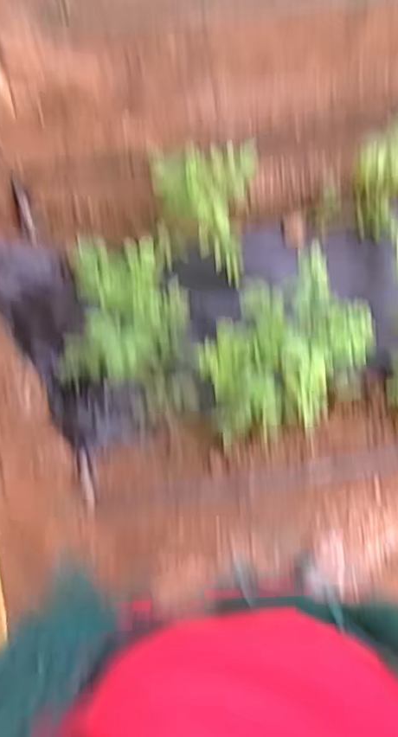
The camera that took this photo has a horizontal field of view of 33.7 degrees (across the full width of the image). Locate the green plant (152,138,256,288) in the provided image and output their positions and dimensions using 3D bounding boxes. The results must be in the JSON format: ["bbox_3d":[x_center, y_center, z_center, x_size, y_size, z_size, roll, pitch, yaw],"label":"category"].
[{"bbox_3d":[0.006,-0.318,1.321,0.203,0.194,0.247,4,74,0],"label":"green plant"}]

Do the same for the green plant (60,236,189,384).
[{"bbox_3d":[-0.146,-0.117,1.269,0.233,0.185,0.304,7,74,1],"label":"green plant"}]

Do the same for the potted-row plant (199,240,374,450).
[{"bbox_3d":[0.149,-0.019,1.209,0.302,0.239,0.253,-39,78,-10],"label":"potted-row plant"}]

